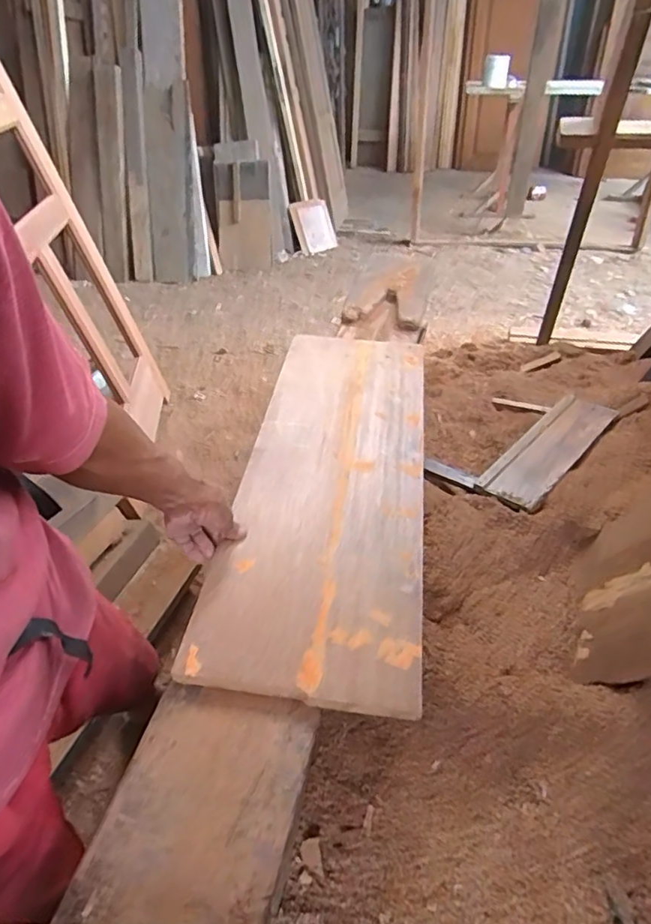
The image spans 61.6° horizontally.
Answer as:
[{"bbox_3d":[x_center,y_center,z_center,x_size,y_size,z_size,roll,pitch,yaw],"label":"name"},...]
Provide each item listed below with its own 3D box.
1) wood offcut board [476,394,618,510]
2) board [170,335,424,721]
[{"bbox_3d":[0.458,-0.029,1.132,0.131,0.025,0.393,24,49,40],"label":"wood offcut board"},{"bbox_3d":[0.016,0.005,0.879,0.275,0.027,0.767,4,42,7],"label":"board"}]

